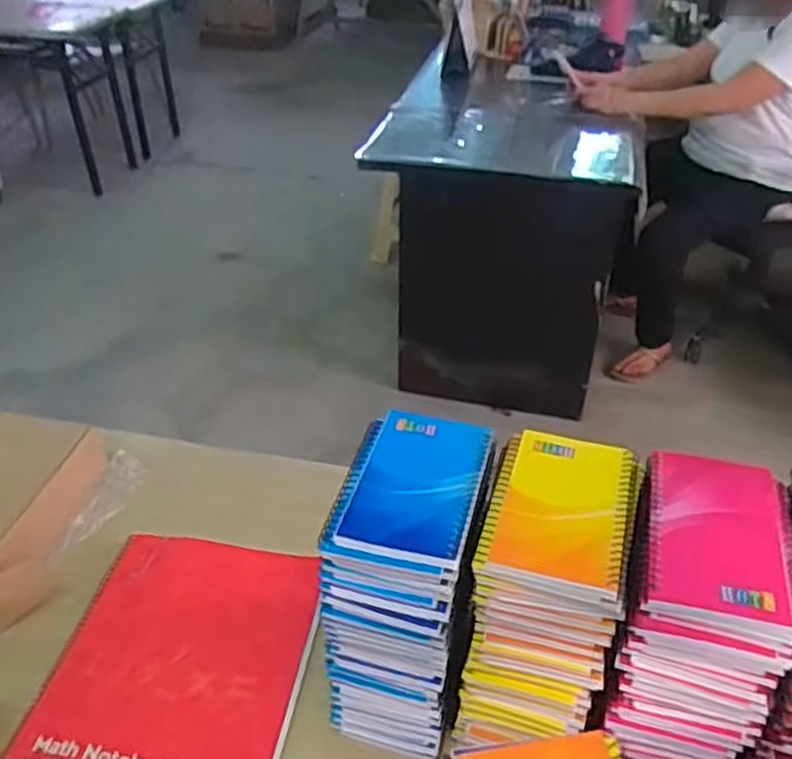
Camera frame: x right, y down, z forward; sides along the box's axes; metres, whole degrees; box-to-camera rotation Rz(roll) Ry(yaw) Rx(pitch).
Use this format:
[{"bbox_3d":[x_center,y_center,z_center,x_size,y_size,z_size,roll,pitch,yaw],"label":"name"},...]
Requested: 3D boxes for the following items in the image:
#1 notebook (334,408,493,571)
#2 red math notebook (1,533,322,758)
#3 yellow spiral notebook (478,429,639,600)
[{"bbox_3d":[0.018,0.070,0.519,0.082,0.009,0.130,9,39,12],"label":"notebook"},{"bbox_3d":[-0.191,0.254,0.650,0.213,0.017,0.269,7,39,8],"label":"red math notebook"},{"bbox_3d":[0.115,0.086,0.502,0.081,0.011,0.130,11,39,16],"label":"yellow spiral notebook"}]

